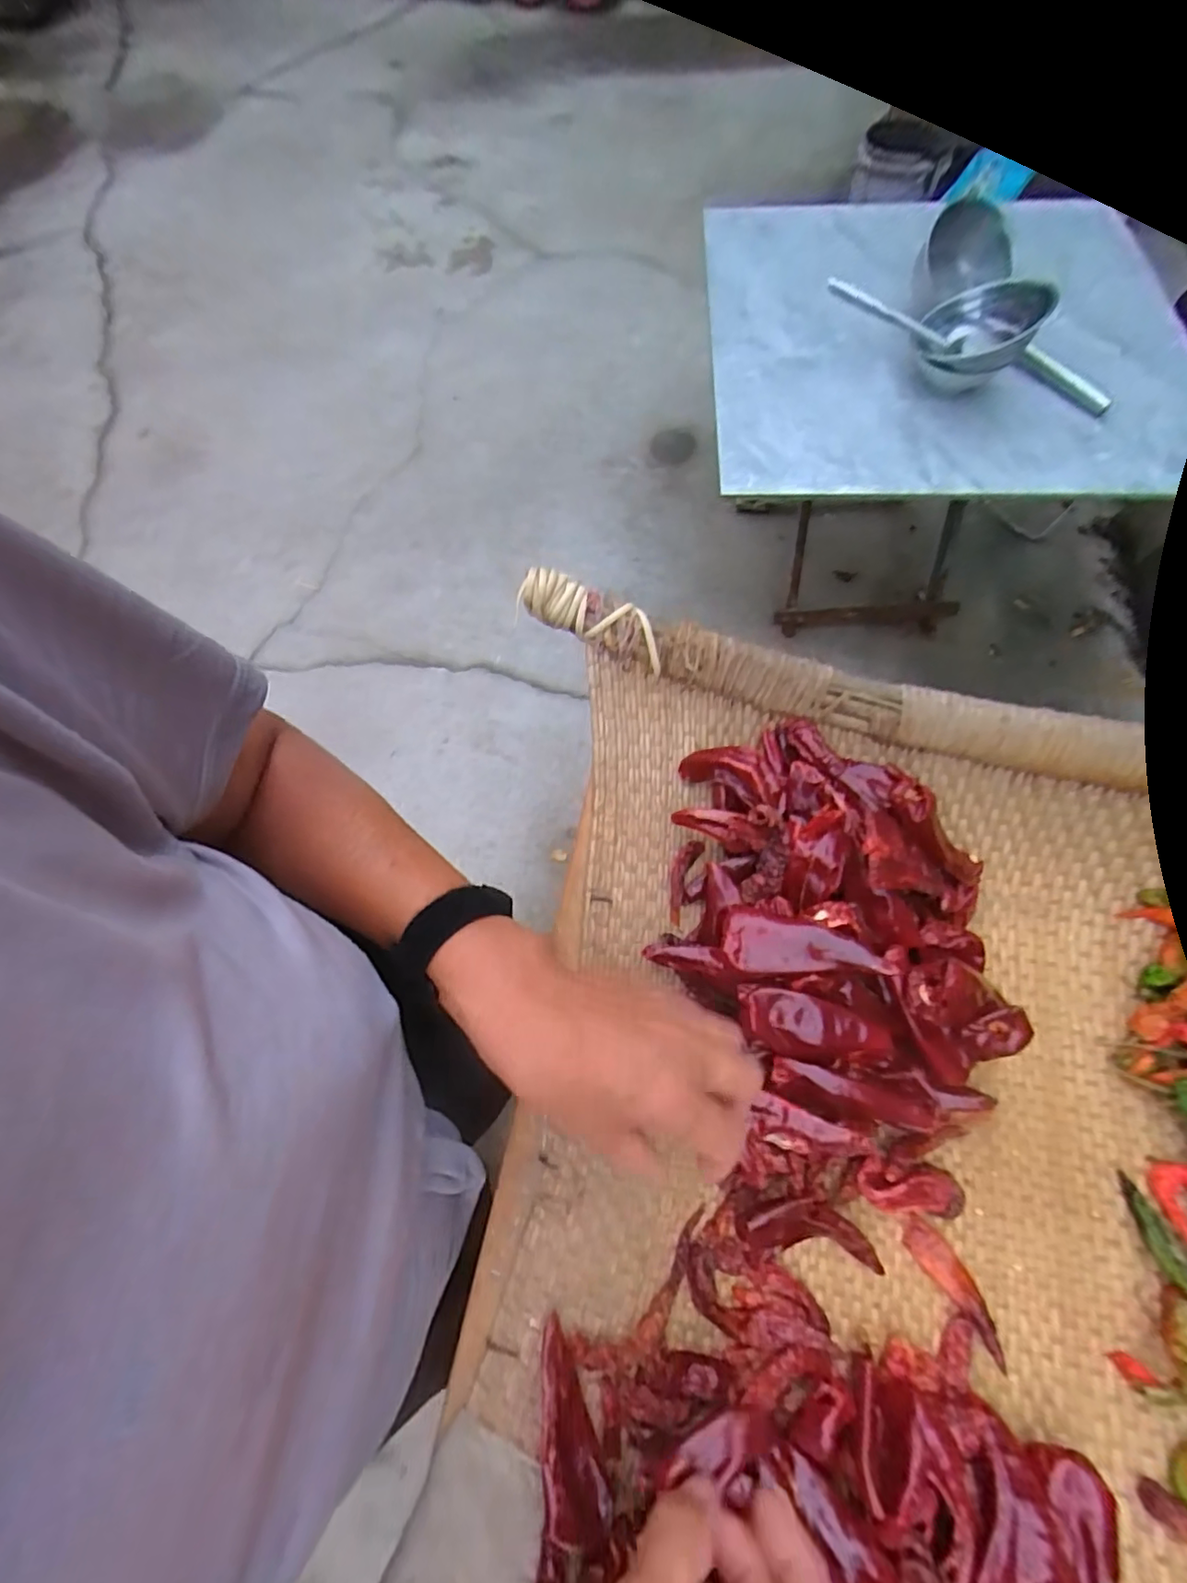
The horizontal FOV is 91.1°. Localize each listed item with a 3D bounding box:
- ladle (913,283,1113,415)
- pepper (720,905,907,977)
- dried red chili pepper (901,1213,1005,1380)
[{"bbox_3d":[0.681,-0.696,0.931,0.325,0.108,0.150,33,73,10],"label":"ladle"},{"bbox_3d":[0.125,0.092,0.333,0.102,0.025,0.036,11,68,5],"label":"pepper"},{"bbox_3d":[0.211,0.287,0.338,0.022,0.007,0.069,-27,54,-11],"label":"dried red chili pepper"}]

